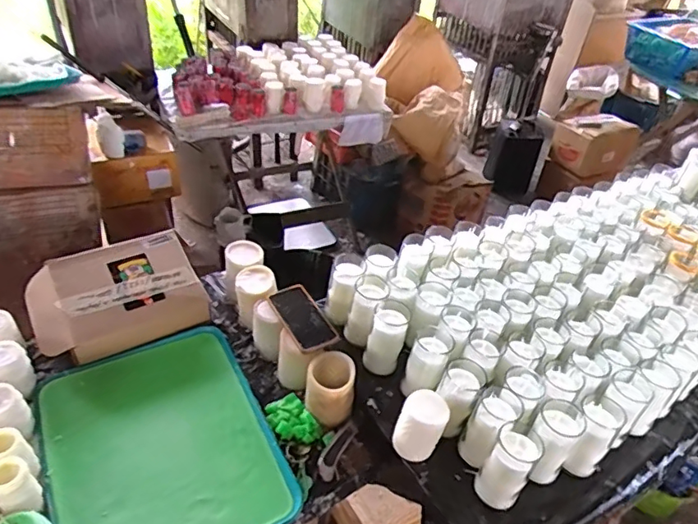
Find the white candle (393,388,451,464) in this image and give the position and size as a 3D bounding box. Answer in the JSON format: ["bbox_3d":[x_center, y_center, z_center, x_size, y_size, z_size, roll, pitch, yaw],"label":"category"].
[{"bbox_3d":[0.115,0.263,0.843,0.073,0.098,0.067,22,42,17],"label":"white candle"}]

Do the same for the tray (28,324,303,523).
[{"bbox_3d":[-0.310,0.295,0.861,0.342,0.029,0.420,-17,45,-25],"label":"tray"}]

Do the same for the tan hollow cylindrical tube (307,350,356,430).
[{"bbox_3d":[-0.035,0.224,0.938,0.085,0.087,0.096,0,41,-8],"label":"tan hollow cylindrical tube"}]

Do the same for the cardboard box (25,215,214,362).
[{"bbox_3d":[-0.464,0.071,1.056,0.306,0.091,0.223,-17,71,-27],"label":"cardboard box"}]

